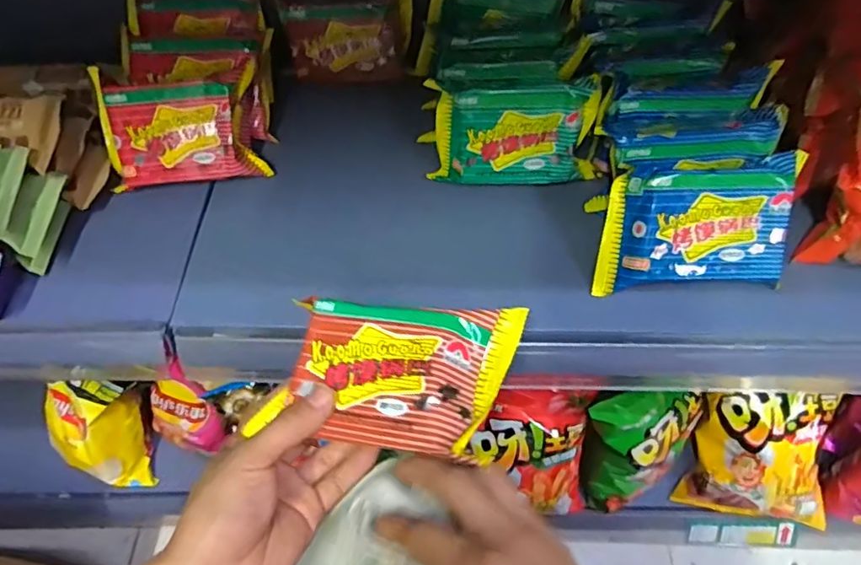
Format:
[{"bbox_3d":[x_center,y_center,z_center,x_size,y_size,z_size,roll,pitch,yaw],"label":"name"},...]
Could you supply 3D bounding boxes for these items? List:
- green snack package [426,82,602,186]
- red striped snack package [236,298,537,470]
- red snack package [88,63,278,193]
[{"bbox_3d":[0.075,-0.130,0.492,0.137,0.086,0.040,-1,32,-1],"label":"green snack package"},{"bbox_3d":[-0.023,0.051,0.332,0.145,0.024,0.088,6,57,5],"label":"red striped snack package"},{"bbox_3d":[-0.225,-0.137,0.505,0.131,0.093,0.040,-4,26,1],"label":"red snack package"}]

